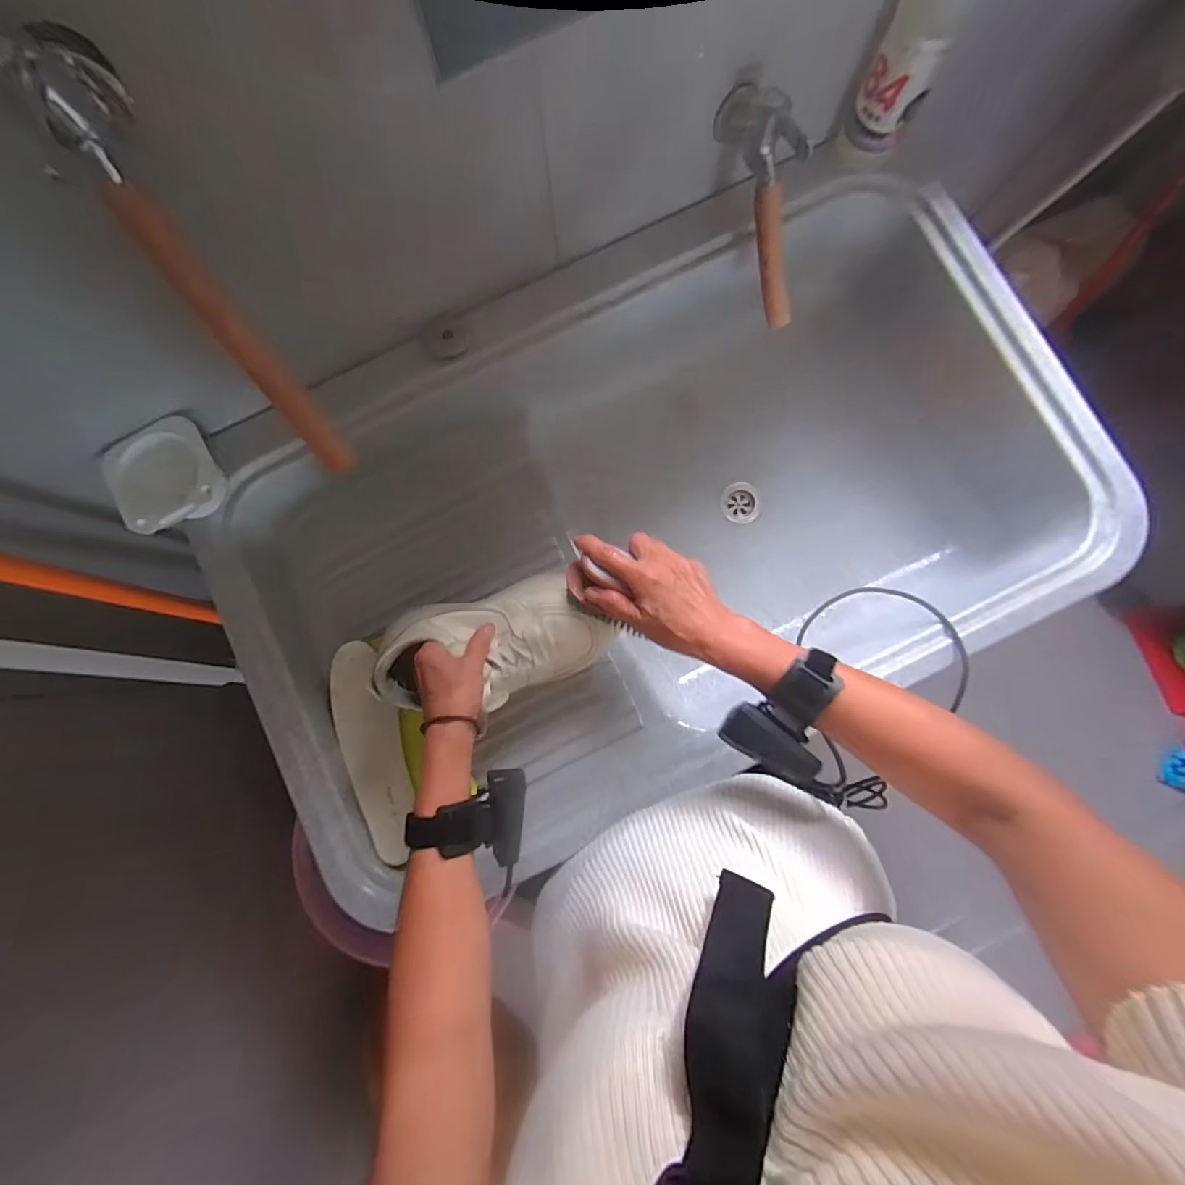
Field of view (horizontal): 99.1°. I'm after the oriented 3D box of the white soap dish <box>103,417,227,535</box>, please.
[{"bbox_3d":[-0.426,-0.112,0.512,0.093,0.048,0.101,0,84,2],"label":"white soap dish"}]

